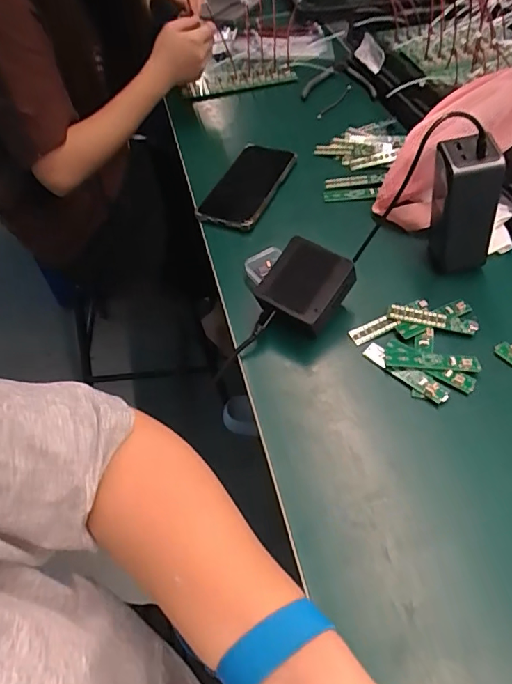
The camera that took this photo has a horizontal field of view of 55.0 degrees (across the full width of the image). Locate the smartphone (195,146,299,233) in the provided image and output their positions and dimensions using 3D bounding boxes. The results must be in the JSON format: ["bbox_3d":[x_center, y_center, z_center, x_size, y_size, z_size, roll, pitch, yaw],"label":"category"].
[{"bbox_3d":[-0.014,-0.209,0.650,0.086,0.016,0.175,15,55,21],"label":"smartphone"}]

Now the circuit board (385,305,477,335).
[{"bbox_3d":[0.175,-0.023,0.487,0.085,0.009,0.018,10,53,11],"label":"circuit board"}]

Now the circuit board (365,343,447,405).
[{"bbox_3d":[0.137,0.028,0.453,0.018,0.008,0.084,-38,59,-24],"label":"circuit board"}]

